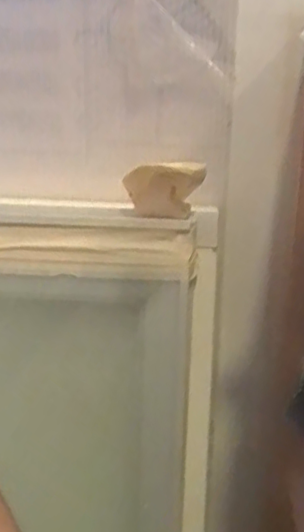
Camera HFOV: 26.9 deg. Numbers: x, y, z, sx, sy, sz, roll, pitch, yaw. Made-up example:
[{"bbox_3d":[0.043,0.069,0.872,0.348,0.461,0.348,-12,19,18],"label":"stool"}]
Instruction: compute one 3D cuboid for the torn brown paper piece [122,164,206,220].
[{"bbox_3d":[0.011,-0.071,0.598,0.076,0.055,0.035,1,21,2],"label":"torn brown paper piece"}]

